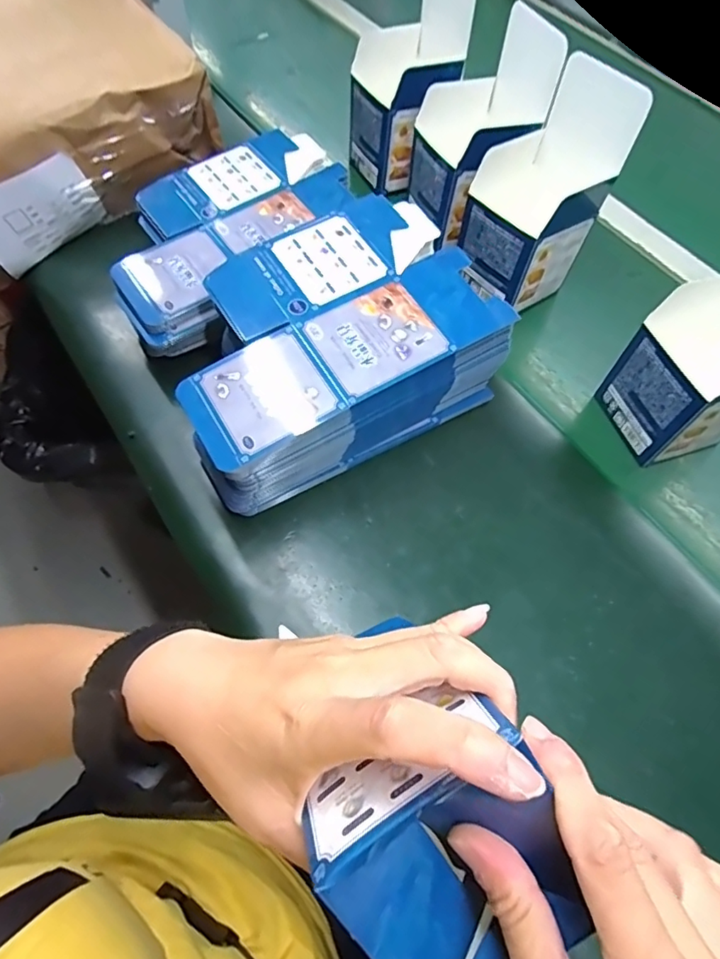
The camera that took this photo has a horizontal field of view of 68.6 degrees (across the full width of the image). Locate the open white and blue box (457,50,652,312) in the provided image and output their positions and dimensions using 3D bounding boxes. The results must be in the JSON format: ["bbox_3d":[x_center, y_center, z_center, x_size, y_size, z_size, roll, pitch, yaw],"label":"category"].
[{"bbox_3d":[0.153,-0.248,0.461,0.103,0.161,0.085,-35,66,-15],"label":"open white and blue box"}]

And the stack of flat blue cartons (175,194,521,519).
[{"bbox_3d":[-0.027,-0.103,0.428,0.249,0.100,0.160,-29,65,-12],"label":"stack of flat blue cartons"}]

